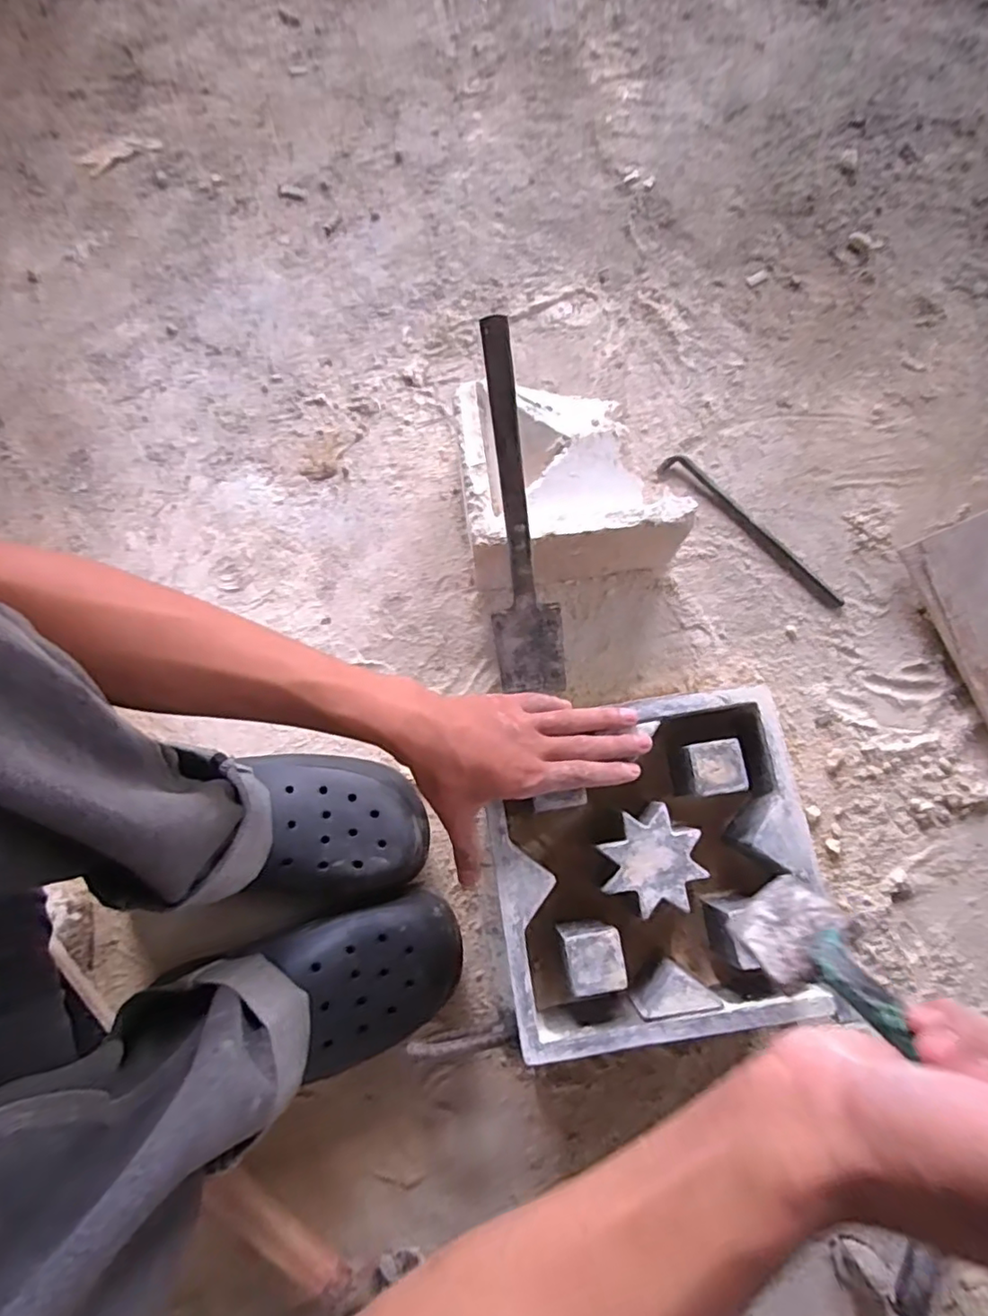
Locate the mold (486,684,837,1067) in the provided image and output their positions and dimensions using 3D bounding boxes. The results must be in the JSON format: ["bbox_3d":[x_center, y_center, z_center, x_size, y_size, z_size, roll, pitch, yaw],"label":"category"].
[{"bbox_3d":[0.115,0.154,0.457,0.222,0.075,0.221,-9,76,-1],"label":"mold"}]

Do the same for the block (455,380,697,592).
[{"bbox_3d":[0.066,-0.173,0.581,0.192,0.105,0.174,-10,76,-2],"label":"block"}]

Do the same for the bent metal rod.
[{"bbox_3d":[0.267,-0.134,0.612,0.229,0.010,0.027,44,81,10],"label":"bent metal rod"}]

